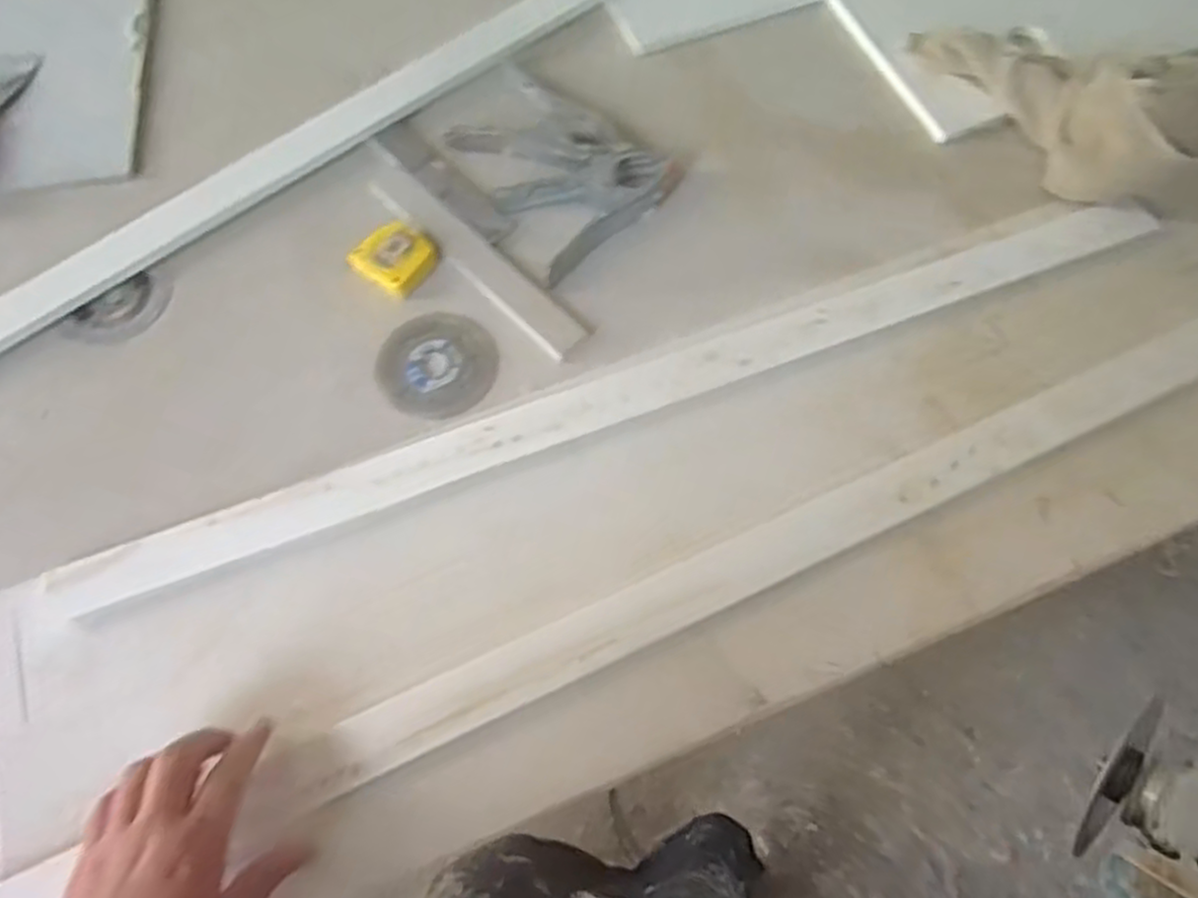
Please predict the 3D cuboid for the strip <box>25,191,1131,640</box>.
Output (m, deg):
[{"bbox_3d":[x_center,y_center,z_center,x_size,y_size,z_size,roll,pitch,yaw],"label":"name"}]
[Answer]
[{"bbox_3d":[0.037,-0.047,0.585,0.865,0.007,0.067,-20,71,-8],"label":"strip"}]

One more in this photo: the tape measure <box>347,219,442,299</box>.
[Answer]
[{"bbox_3d":[-0.168,-0.161,0.625,0.058,0.019,0.059,31,72,11],"label":"tape measure"}]

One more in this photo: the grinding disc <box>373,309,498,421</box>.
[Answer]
[{"bbox_3d":[-0.129,-0.067,0.604,0.094,0.008,0.090,0,67,0],"label":"grinding disc"}]

